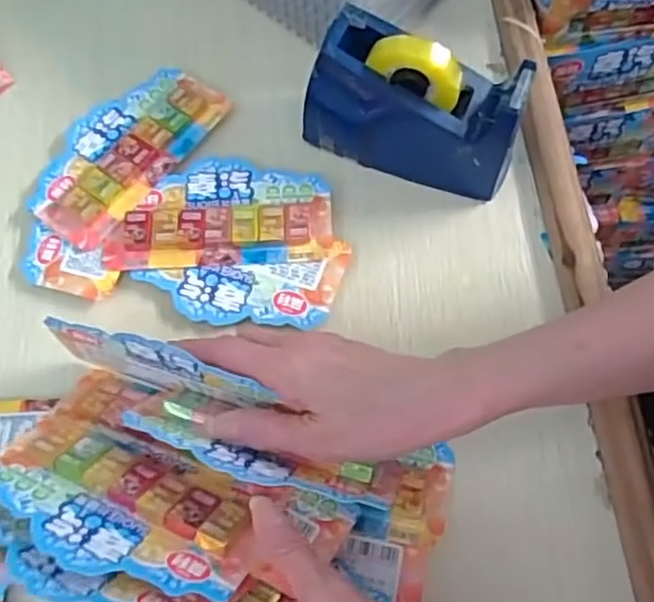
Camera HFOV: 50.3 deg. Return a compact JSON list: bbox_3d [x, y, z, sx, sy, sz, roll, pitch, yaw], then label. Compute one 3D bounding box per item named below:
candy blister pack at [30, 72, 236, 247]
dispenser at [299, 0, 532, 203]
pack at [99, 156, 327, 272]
[{"bbox_3d":[-0.136,-0.105,0.470,0.072,0.018,0.145,37,71,14],"label":"candy blister pack"},{"bbox_3d":[0.055,-0.125,0.442,0.132,0.094,0.051,23,68,9],"label":"dispenser"},{"bbox_3d":[-0.069,-0.060,0.455,0.143,0.013,0.076,-2,66,-2],"label":"pack"}]

